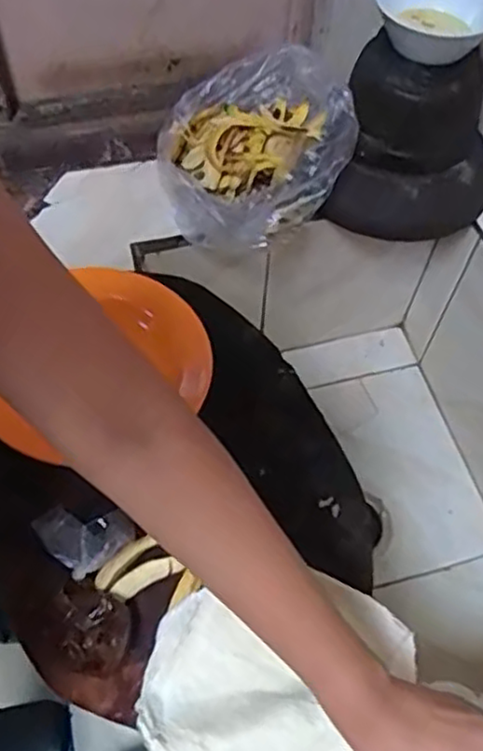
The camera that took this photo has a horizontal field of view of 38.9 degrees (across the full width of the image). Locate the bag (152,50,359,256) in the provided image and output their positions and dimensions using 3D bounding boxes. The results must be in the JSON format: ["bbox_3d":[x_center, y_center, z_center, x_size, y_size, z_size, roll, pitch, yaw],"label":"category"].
[{"bbox_3d":[0.006,-0.256,0.758,0.193,0.114,0.187,-25,62,-17],"label":"bag"}]

